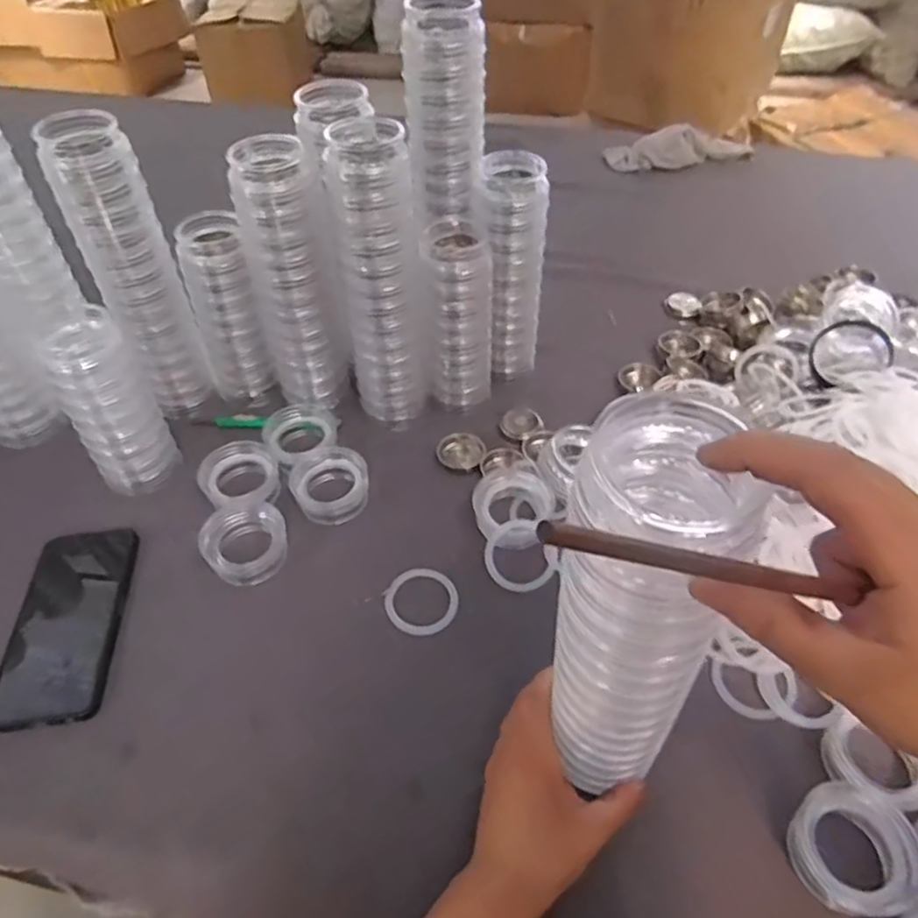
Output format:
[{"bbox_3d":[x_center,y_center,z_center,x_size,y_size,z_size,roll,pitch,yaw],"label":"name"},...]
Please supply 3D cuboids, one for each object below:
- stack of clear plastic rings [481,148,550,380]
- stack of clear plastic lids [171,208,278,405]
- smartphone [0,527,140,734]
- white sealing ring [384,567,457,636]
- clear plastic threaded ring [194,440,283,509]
[{"bbox_3d":[0.052,-0.178,0.657,0.064,0.213,0.068,4,47,4],"label":"stack of clear plastic rings"},{"bbox_3d":[-0.226,-0.140,0.650,0.064,0.179,0.055,-19,50,-17],"label":"stack of clear plastic lids"},{"bbox_3d":[-0.304,0.127,0.515,0.076,0.014,0.160,0,50,-11],"label":"smartphone"},{"bbox_3d":[-0.029,0.114,0.534,0.058,0.007,0.057,0,47,0],"label":"white sealing ring"},{"bbox_3d":[-0.200,0.015,0.605,0.068,0.024,0.064,0,47,0],"label":"clear plastic threaded ring"}]

